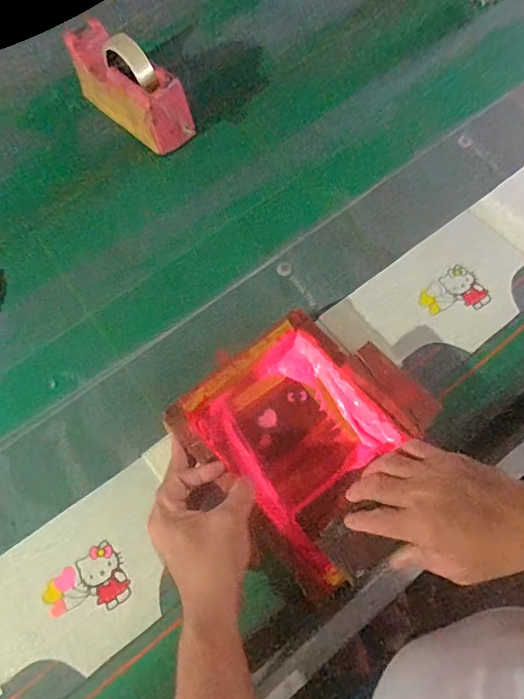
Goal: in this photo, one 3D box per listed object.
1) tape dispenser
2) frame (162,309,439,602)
[{"bbox_3d":[-0.195,-0.387,0.703,0.206,0.125,0.077,40,74,18],"label":"tape dispenser"},{"bbox_3d":[0.056,0.094,0.522,0.225,0.059,0.249,-40,70,-14],"label":"frame"}]

